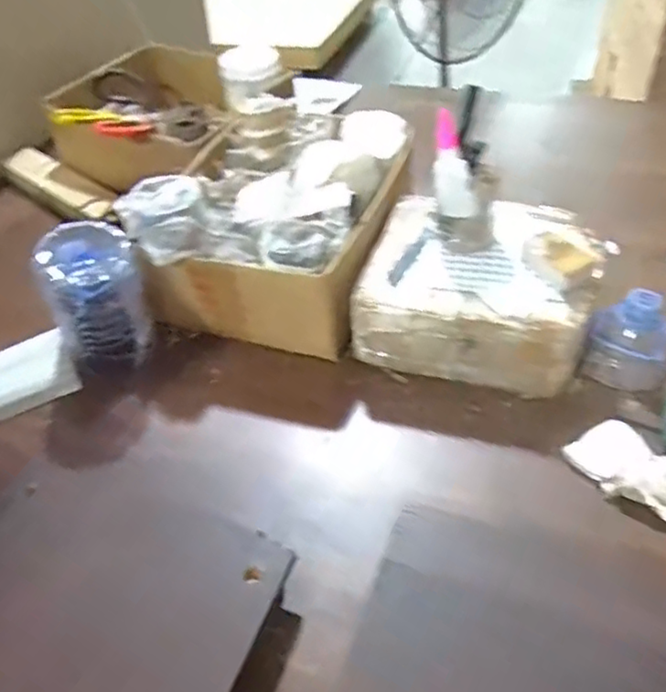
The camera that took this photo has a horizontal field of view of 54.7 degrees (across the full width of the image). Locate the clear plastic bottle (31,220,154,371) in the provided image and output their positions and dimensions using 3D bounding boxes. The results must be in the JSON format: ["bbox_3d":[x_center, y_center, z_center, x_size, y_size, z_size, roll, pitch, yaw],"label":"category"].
[{"bbox_3d":[-0.255,-0.051,0.703,0.103,0.143,0.075,-20,49,-12],"label":"clear plastic bottle"}]

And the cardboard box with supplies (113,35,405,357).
[{"bbox_3d":[-0.064,-0.158,0.766,0.257,0.151,0.310,11,50,16],"label":"cardboard box with supplies"}]

